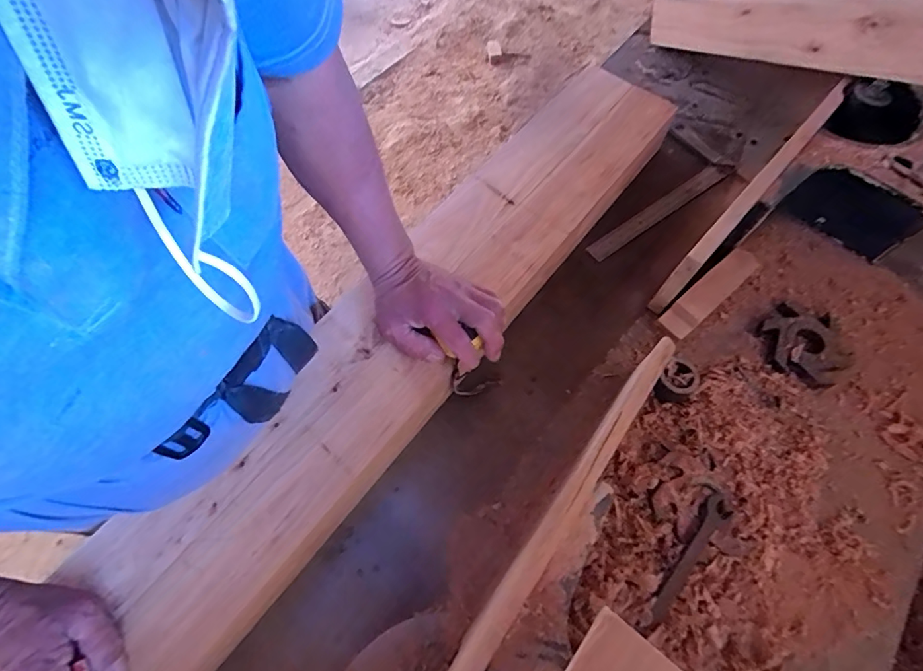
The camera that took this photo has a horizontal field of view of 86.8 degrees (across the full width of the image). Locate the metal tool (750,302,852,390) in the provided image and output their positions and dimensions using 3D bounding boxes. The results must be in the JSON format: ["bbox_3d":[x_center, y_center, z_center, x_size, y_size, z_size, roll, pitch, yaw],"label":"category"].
[{"bbox_3d":[0.442,0.014,0.631,0.112,0.023,0.108,1,64,-1],"label":"metal tool"}]

